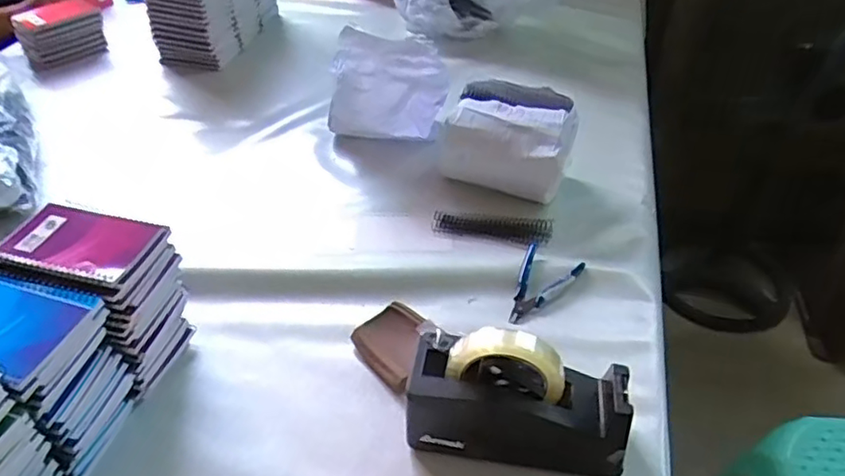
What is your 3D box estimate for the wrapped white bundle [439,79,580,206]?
[{"bbox_3d":[0.125,-0.136,0.872,0.172,0.123,0.125,15,43,16],"label":"wrapped white bundle"}]

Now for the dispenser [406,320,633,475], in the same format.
[{"bbox_3d":[0.088,0.144,0.563,0.193,0.133,0.076,7,41,7],"label":"dispenser"}]

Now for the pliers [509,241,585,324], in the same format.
[{"bbox_3d":[0.137,0.054,0.745,0.074,0.009,0.127,27,47,27],"label":"pliers"}]

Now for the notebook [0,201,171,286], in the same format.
[{"bbox_3d":[-0.326,0.005,0.577,0.130,0.017,0.084,10,42,10],"label":"notebook"}]

